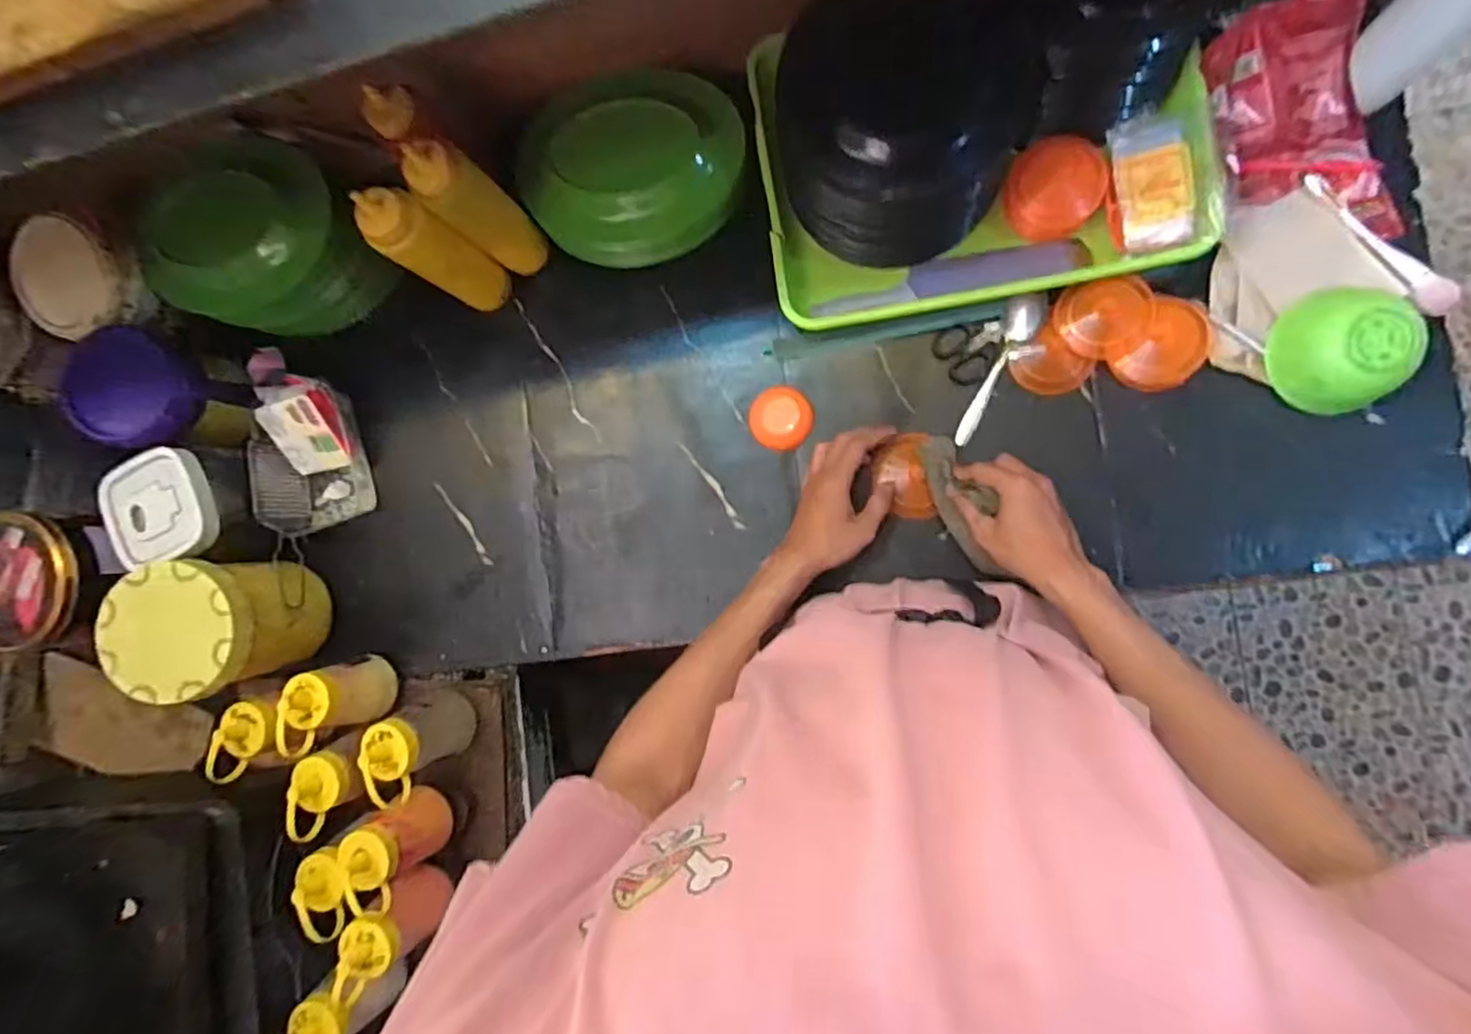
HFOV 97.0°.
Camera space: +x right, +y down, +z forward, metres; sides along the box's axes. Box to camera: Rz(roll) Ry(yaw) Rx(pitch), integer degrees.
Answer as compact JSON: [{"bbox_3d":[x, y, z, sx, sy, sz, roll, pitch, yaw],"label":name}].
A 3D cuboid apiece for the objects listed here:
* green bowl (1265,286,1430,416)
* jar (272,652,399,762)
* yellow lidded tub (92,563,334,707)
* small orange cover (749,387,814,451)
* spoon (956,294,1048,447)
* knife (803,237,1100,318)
[{"bbox_3d":[0.526,-0.140,0.567,0.089,0.066,0.093,0,89,10],"label":"green bowl"},{"bbox_3d":[-0.428,0.198,0.706,0.069,0.121,0.075,0,89,10],"label":"jar"},{"bbox_3d":[-0.554,0.115,0.708,0.123,0.166,0.132,0,89,10],"label":"yellow lidded tub"},{"bbox_3d":[0.048,-0.104,0.682,0.065,0.021,0.064,4,90,10],"label":"small orange cover"},{"bbox_3d":[0.259,-0.145,0.645,0.037,0.014,0.155,26,94,9],"label":"spoon"},{"bbox_3d":[0.212,-0.243,0.650,0.266,0.021,0.043,-10,88,10],"label":"knife"}]

